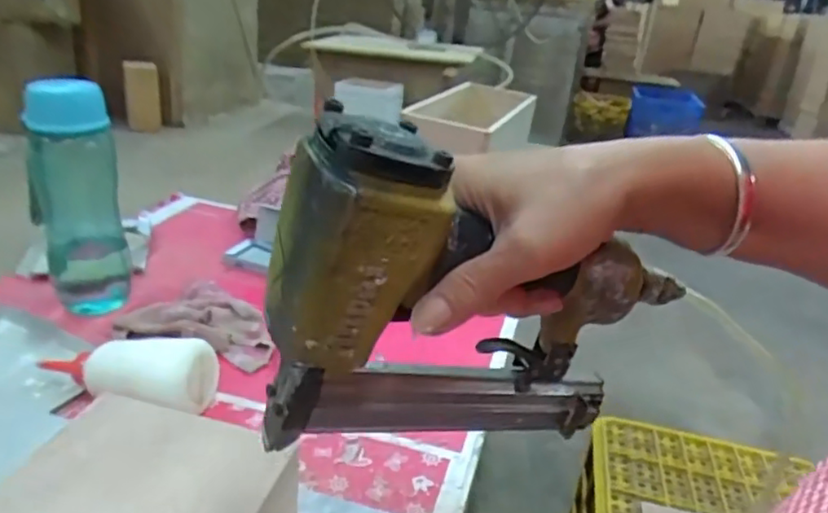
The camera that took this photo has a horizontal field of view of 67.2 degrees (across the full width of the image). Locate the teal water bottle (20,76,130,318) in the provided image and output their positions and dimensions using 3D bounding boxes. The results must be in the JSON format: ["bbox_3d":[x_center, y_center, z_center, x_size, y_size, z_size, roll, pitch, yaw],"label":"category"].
[{"bbox_3d":[-0.342,-0.058,0.636,0.079,0.239,0.060,-8,27,-30],"label":"teal water bottle"}]

